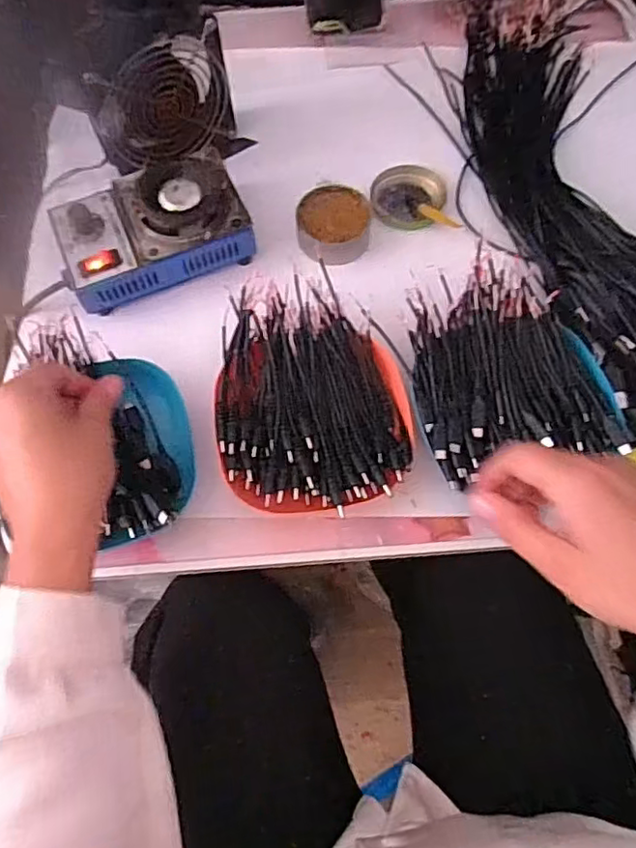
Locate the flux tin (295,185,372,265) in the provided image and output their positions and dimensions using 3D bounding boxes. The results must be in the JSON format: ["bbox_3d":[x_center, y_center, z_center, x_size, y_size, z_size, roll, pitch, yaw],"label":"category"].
[{"bbox_3d":[0.014,-0.168,0.518,0.063,0.028,0.073,-5,69,-1],"label":"flux tin"}]

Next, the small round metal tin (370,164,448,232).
[{"bbox_3d":[0.081,-0.205,0.550,0.063,0.023,0.062,0,69,1],"label":"small round metal tin"}]

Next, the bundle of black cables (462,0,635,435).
[{"bbox_3d":[0.238,-0.210,0.522,0.169,0.044,0.486,-13,69,-4],"label":"bundle of black cables"}]

